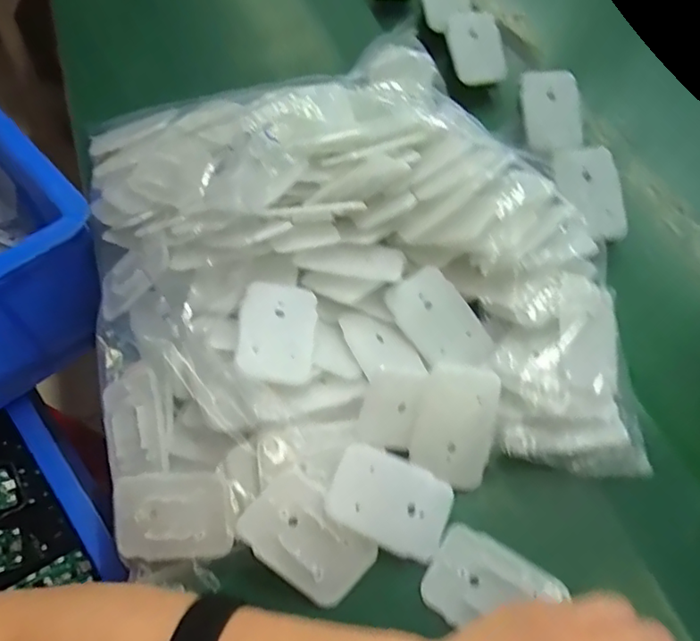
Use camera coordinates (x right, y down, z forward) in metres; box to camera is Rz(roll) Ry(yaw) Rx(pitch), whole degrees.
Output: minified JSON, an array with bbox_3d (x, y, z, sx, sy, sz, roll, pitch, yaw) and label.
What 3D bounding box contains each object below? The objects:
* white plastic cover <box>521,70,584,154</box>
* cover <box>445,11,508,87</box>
[{"bbox_3d":[0.159,-0.165,0.442,0.044,0.004,0.061,-10,103,1],"label":"white plastic cover"},{"bbox_3d":[0.107,-0.231,0.478,0.043,0.006,0.060,-17,101,2],"label":"cover"}]

